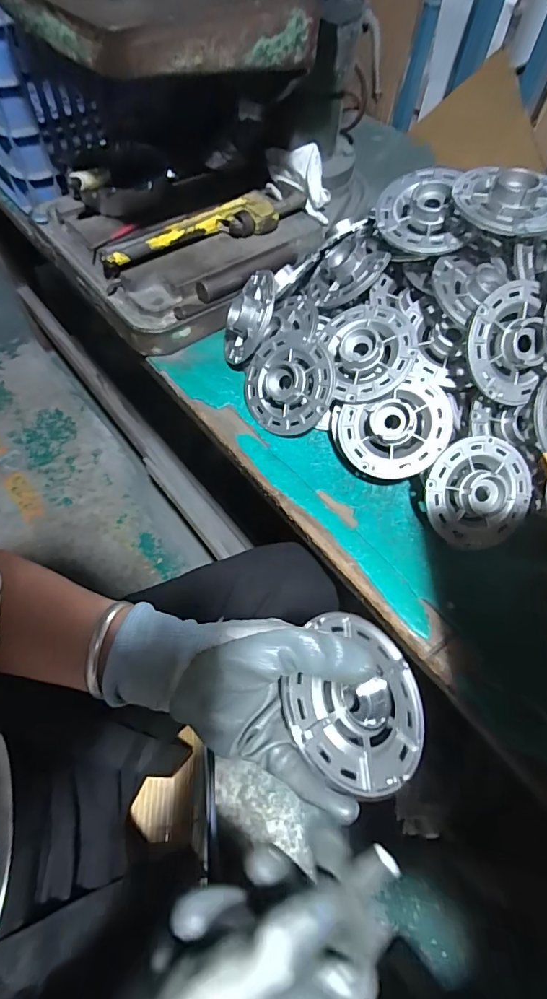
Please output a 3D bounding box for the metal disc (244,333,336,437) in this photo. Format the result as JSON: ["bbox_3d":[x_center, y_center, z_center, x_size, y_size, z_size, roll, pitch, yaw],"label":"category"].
[{"bbox_3d":[0.014,-0.126,0.509,0.105,0.105,0.025,50,24,18],"label":"metal disc"}]

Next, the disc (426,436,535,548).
[{"bbox_3d":[0.204,-0.005,0.457,0.108,0.023,0.109,-1,96,-10],"label":"disc"}]

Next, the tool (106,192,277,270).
[{"bbox_3d":[-0.105,-0.344,0.592,0.227,0.030,0.045,-22,64,-16],"label":"tool"}]

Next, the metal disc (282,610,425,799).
[{"bbox_3d":[0.059,0.130,0.304,0.099,0.013,0.109,32,44,-13],"label":"metal disc"}]

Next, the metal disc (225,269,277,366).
[{"bbox_3d":[-0.032,-0.215,0.549,0.028,0.108,0.083,14,19,-35],"label":"metal disc"}]

